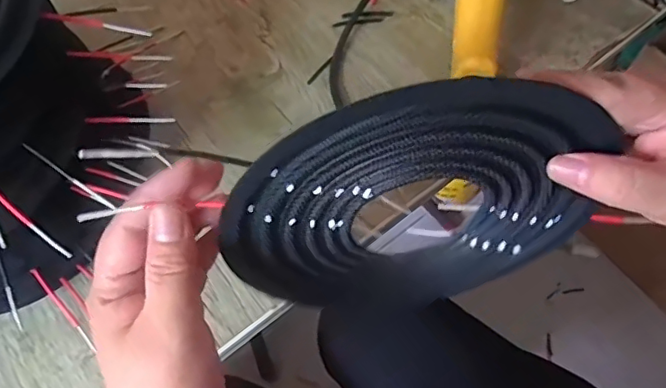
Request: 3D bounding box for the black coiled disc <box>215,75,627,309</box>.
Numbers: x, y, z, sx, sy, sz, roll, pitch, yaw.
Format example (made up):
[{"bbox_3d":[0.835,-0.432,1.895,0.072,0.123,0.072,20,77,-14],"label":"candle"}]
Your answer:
[{"bbox_3d":[0.038,0.011,0.265,0.171,0.165,0.020,-7,61,-3],"label":"black coiled disc"}]

